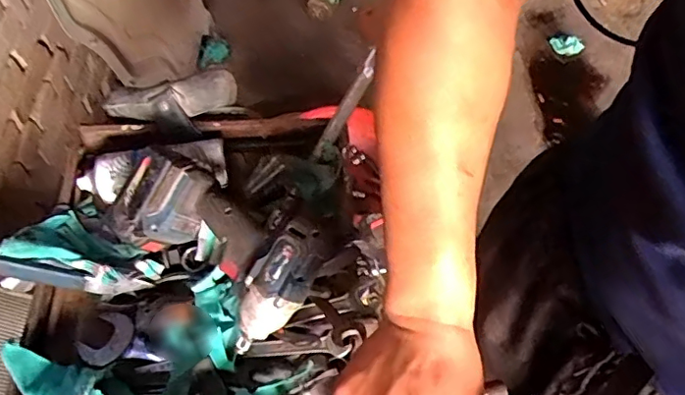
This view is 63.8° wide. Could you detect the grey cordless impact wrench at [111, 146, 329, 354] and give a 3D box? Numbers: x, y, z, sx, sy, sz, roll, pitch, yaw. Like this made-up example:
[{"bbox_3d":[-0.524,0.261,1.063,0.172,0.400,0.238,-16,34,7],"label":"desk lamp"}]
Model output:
[{"bbox_3d":[-0.136,0.046,0.605,0.241,0.078,0.135,30,84,19],"label":"grey cordless impact wrench"}]

